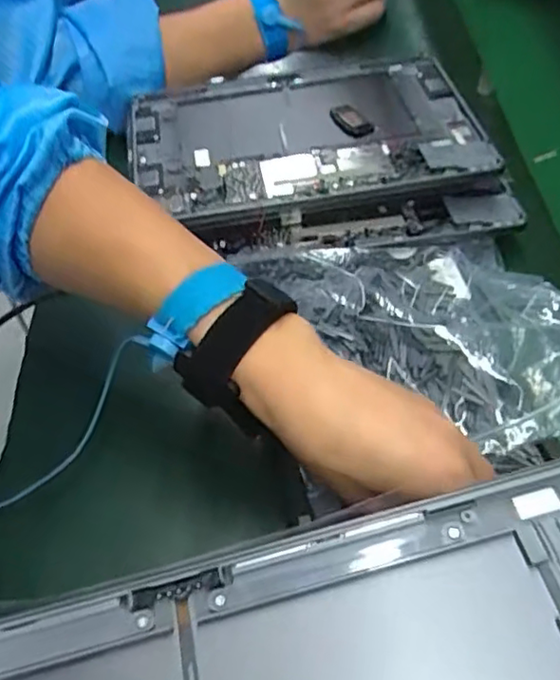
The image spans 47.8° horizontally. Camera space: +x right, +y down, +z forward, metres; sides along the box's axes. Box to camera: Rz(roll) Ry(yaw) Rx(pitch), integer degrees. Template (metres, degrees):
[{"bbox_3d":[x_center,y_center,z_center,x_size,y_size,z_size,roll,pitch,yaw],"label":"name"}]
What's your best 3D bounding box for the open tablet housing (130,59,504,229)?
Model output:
[{"bbox_3d":[0.015,-0.156,0.474,0.247,0.011,0.165,-11,54,-2],"label":"open tablet housing"}]

